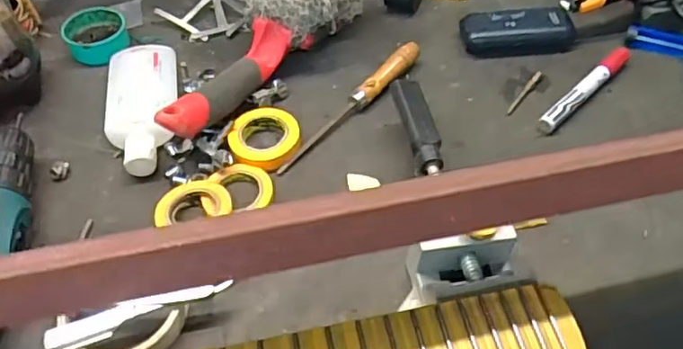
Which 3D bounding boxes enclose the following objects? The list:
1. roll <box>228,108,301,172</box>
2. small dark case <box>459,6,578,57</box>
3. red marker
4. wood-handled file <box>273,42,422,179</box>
[{"bbox_3d":[-0.066,-0.031,0.513,0.056,0.016,0.057,-1,50,1],"label":"roll"},{"bbox_3d":[0.178,-0.145,0.602,0.108,0.026,0.048,-4,50,-2],"label":"small dark case"},{"bbox_3d":[0.226,-0.080,0.552,0.135,0.015,0.018,-37,59,-26],"label":"red marker"},{"bbox_3d":[0.009,-0.066,0.544,0.019,0.017,0.190,34,59,26],"label":"wood-handled file"}]

